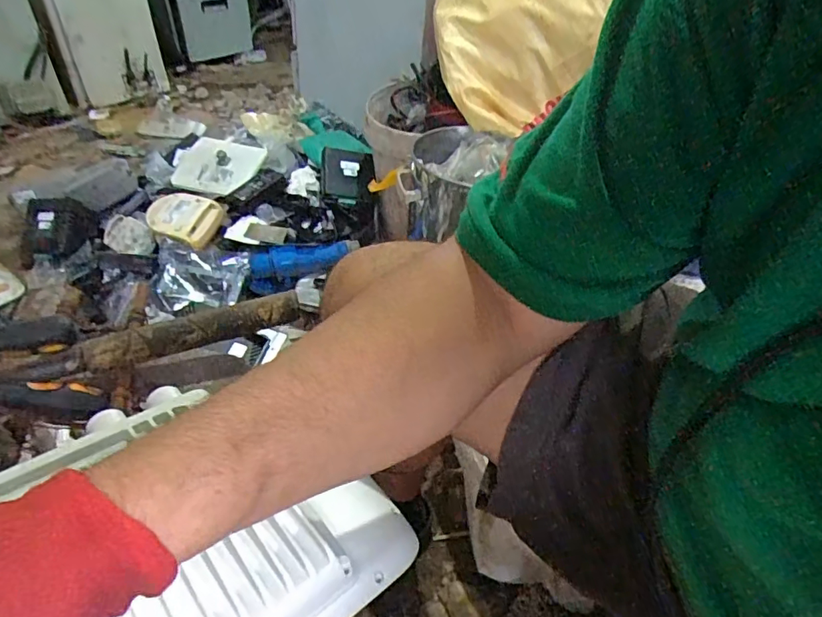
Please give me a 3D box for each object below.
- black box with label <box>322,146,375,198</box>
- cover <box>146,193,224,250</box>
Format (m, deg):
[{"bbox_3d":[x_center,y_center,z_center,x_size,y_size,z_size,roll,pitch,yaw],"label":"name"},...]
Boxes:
[{"bbox_3d":[-0.148,-0.319,1.212,0.129,0.109,0.020,-6,20,-35],"label":"black box with label"},{"bbox_3d":[-0.488,-0.201,1.105,0.150,0.028,0.115,25,70,3],"label":"cover"}]

